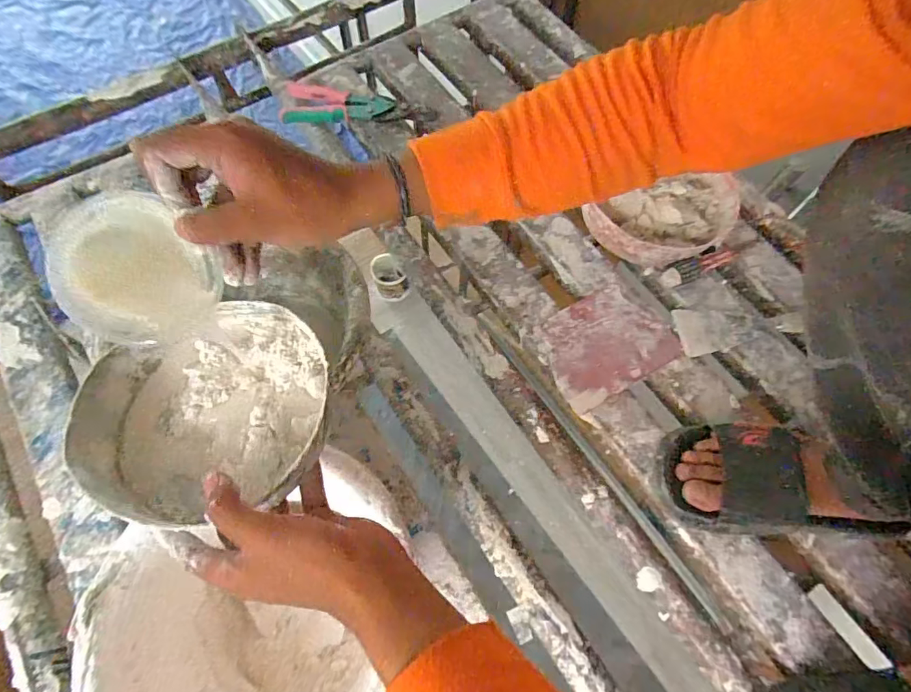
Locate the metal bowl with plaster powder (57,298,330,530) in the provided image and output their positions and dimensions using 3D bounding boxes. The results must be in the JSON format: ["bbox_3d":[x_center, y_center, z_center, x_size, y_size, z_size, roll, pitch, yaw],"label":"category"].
[{"bbox_3d":[-0.184,0.042,0.355,0.169,0.051,0.162,-3,67,-1],"label":"metal bowl with plaster powder"}]

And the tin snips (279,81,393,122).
[{"bbox_3d":[-0.187,-0.391,0.768,0.171,0.021,0.090,0,67,0],"label":"tin snips"}]

